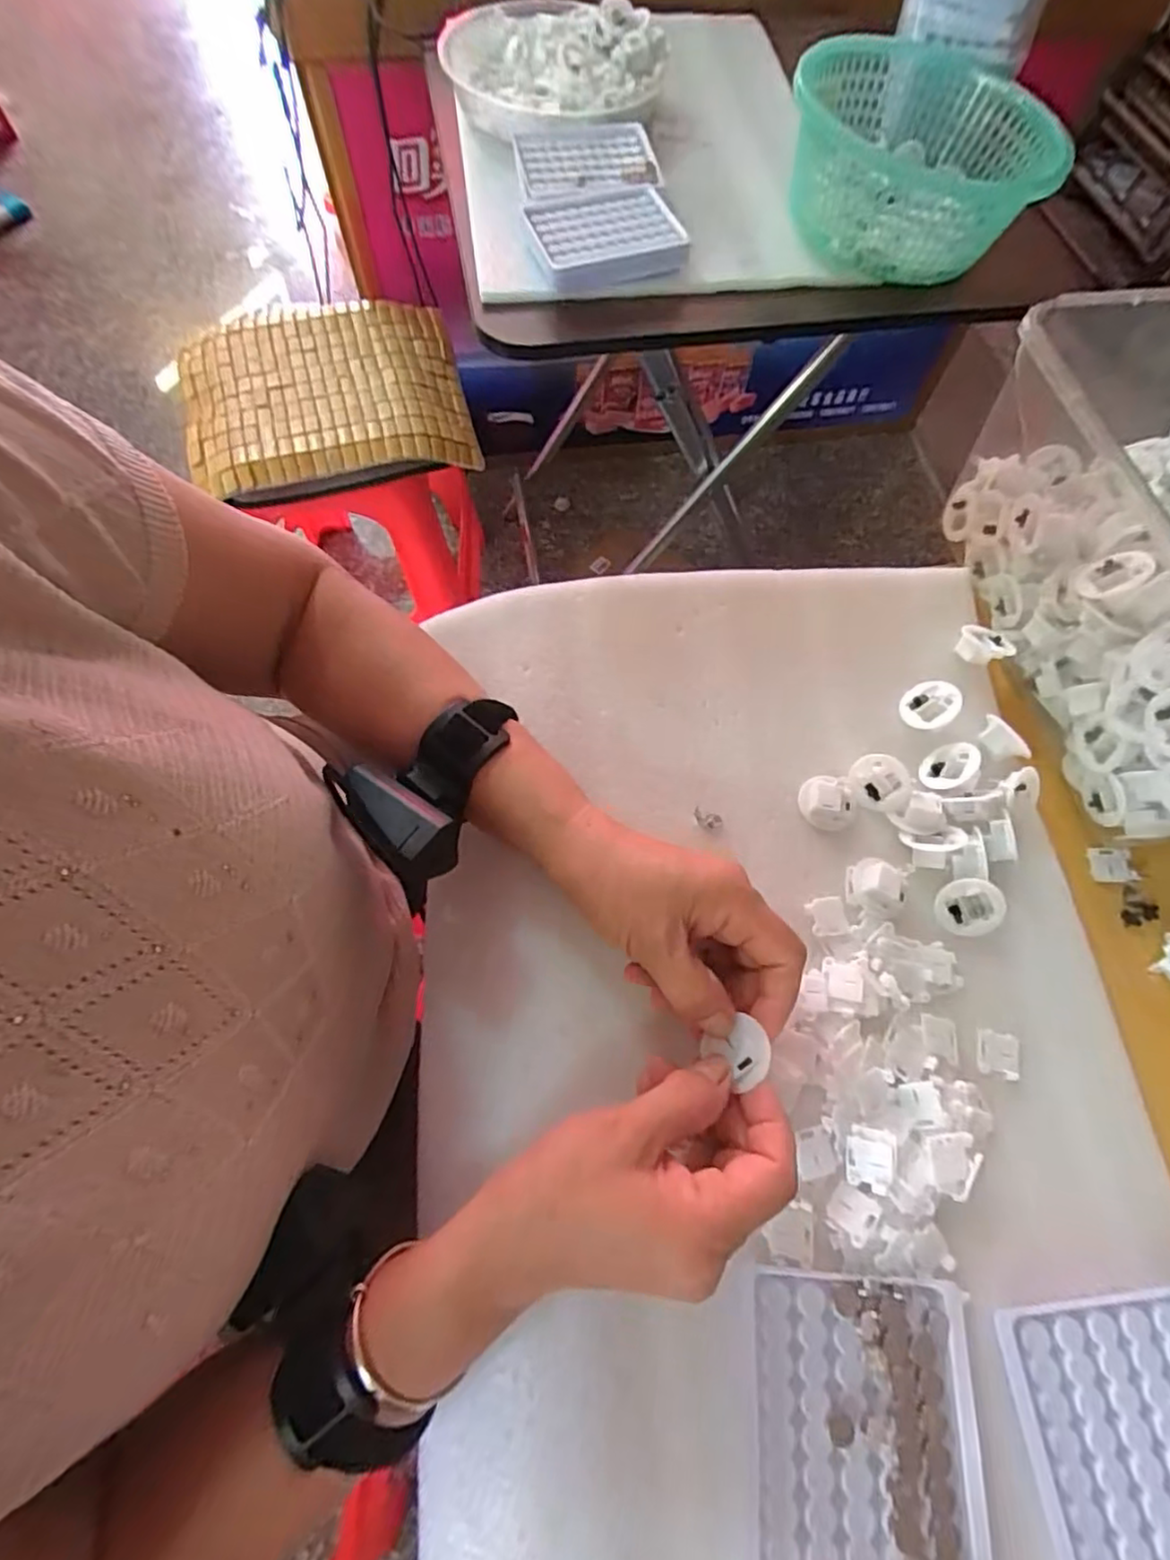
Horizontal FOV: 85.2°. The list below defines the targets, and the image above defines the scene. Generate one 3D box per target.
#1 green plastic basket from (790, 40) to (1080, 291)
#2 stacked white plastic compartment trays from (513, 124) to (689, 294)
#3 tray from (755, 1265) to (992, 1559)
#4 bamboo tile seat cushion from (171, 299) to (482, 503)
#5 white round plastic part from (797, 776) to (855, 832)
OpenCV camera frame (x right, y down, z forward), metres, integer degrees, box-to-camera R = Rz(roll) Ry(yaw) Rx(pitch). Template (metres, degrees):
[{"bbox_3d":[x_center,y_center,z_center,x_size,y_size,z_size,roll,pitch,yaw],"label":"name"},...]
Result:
[{"bbox_3d":[0.306,-0.561,0.577,0.223,0.091,0.221,1,67,-2],"label":"green plastic basket"},{"bbox_3d":[0.010,-0.531,0.584,0.127,0.029,0.191,-11,68,-6],"label":"stacked white plastic compartment trays"},{"bbox_3d":[0.115,0.278,0.256,0.091,0.009,0.128,5,67,0],"label":"tray"},{"bbox_3d":[-0.346,-0.522,0.860,0.353,0.040,0.336,-17,69,-9],"label":"bamboo tile seat cushion"},{"bbox_3d":[0.139,0.012,0.364,0.029,0.016,0.032,-40,74,-16],"label":"white round plastic part"}]

